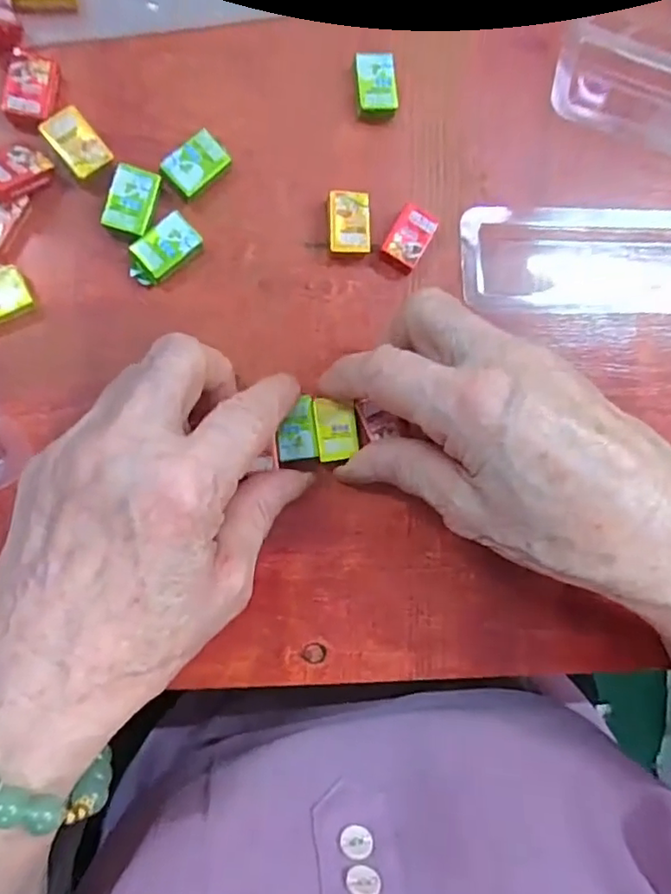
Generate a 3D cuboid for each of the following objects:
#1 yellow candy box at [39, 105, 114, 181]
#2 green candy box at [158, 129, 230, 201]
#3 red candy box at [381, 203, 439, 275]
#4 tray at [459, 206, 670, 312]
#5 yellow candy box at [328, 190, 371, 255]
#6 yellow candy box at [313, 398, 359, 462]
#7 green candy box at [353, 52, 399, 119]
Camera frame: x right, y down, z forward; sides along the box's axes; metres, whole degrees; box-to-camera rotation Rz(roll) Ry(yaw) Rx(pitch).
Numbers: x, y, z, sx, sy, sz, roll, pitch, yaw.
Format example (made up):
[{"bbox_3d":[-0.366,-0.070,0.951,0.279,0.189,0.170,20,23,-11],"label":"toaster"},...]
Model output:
[{"bbox_3d":[-0.100,-0.118,0.230,0.017,0.004,0.026,-39,94,-9],"label":"yellow candy box"},{"bbox_3d":[-0.056,-0.113,0.240,0.018,0.007,0.026,42,82,-6],"label":"green candy box"},{"bbox_3d":[0.031,-0.089,0.254,0.016,0.006,0.025,29,84,-7],"label":"red candy box"},{"bbox_3d":[0.123,-0.086,0.273,0.138,0.007,0.046,-2,88,-9],"label":"tray"},{"bbox_3d":[0.006,-0.094,0.251,0.018,0.007,0.026,-1,88,-9],"label":"yellow candy box"},{"bbox_3d":[0.001,-0.007,0.240,0.017,0.004,0.025,-6,89,-10],"label":"yellow candy box"},{"bbox_3d":[0.017,-0.156,0.256,0.018,0.008,0.025,-11,90,-10],"label":"green candy box"}]

